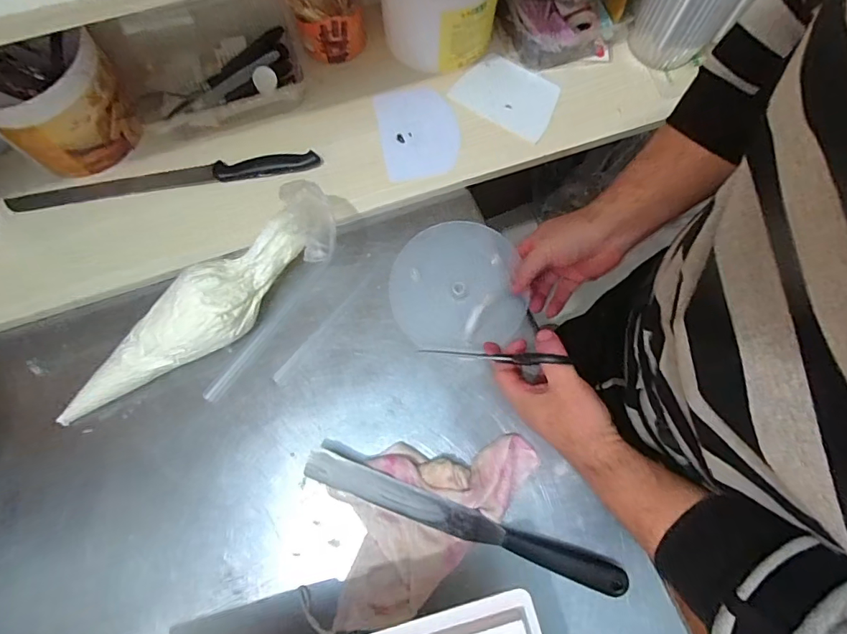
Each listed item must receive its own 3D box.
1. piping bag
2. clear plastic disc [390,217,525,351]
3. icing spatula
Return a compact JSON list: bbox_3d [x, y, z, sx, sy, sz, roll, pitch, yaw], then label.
[{"bbox_3d":[-0.233,-0.003,0.483,0.344,0.090,0.080,-37,77,-9],"label":"piping bag"},{"bbox_3d":[0.035,-0.033,0.522,0.140,0.009,0.141,-9,87,2],"label":"clear plastic disc"},{"bbox_3d":[0.037,0.199,0.457,0.315,0.025,0.032,19,75,6],"label":"icing spatula"}]

